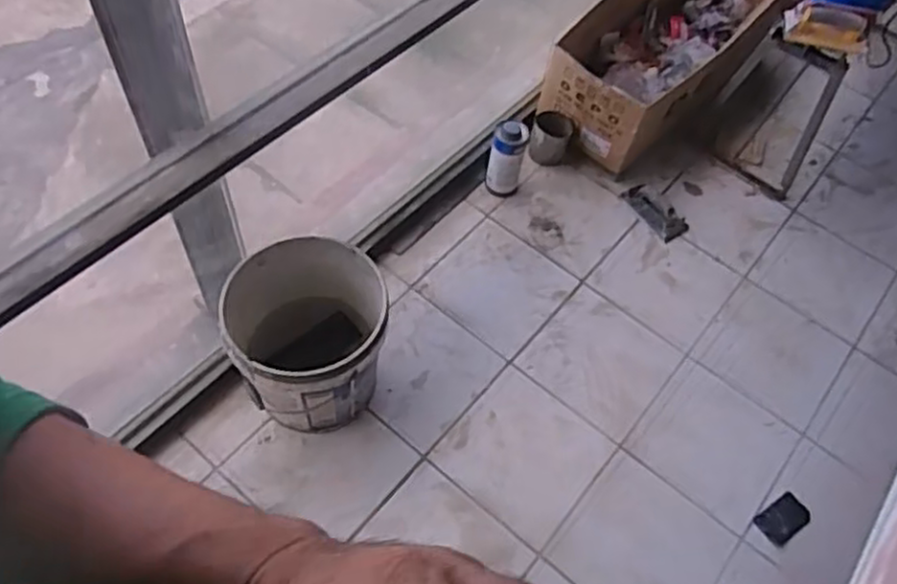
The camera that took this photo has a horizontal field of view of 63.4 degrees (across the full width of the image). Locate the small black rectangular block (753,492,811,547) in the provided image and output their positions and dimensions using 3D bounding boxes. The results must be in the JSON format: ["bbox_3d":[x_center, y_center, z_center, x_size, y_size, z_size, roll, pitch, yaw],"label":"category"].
[{"bbox_3d":[0.695,0.474,1.510,0.109,0.014,0.070,-30,64,-21],"label":"small black rectangular block"}]

